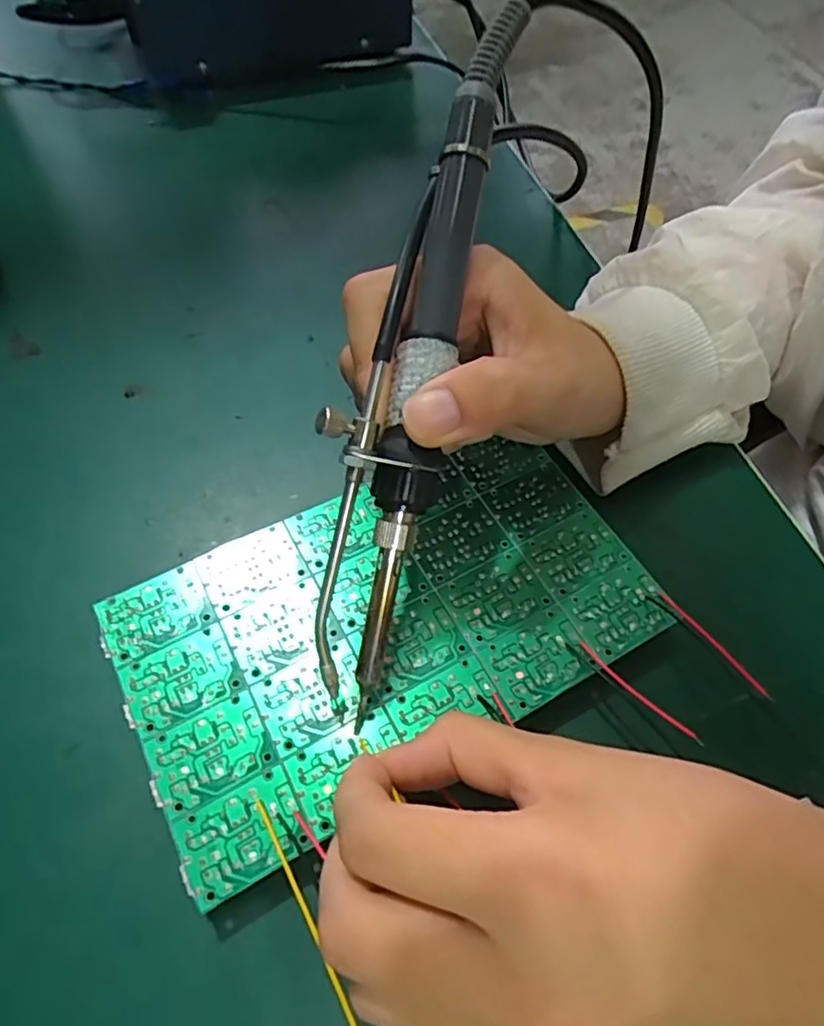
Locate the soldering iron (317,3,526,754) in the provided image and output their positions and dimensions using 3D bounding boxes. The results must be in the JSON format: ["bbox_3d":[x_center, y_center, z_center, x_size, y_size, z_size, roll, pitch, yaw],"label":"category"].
[{"bbox_3d":[-0.002,-0.043,0.182,0.030,0.024,0.203,14,92,6],"label":"soldering iron"}]

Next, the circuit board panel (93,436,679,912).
[{"bbox_3d":[-0.007,0.038,0.224,0.173,0.017,0.101,-25,62,-17],"label":"circuit board panel"}]

